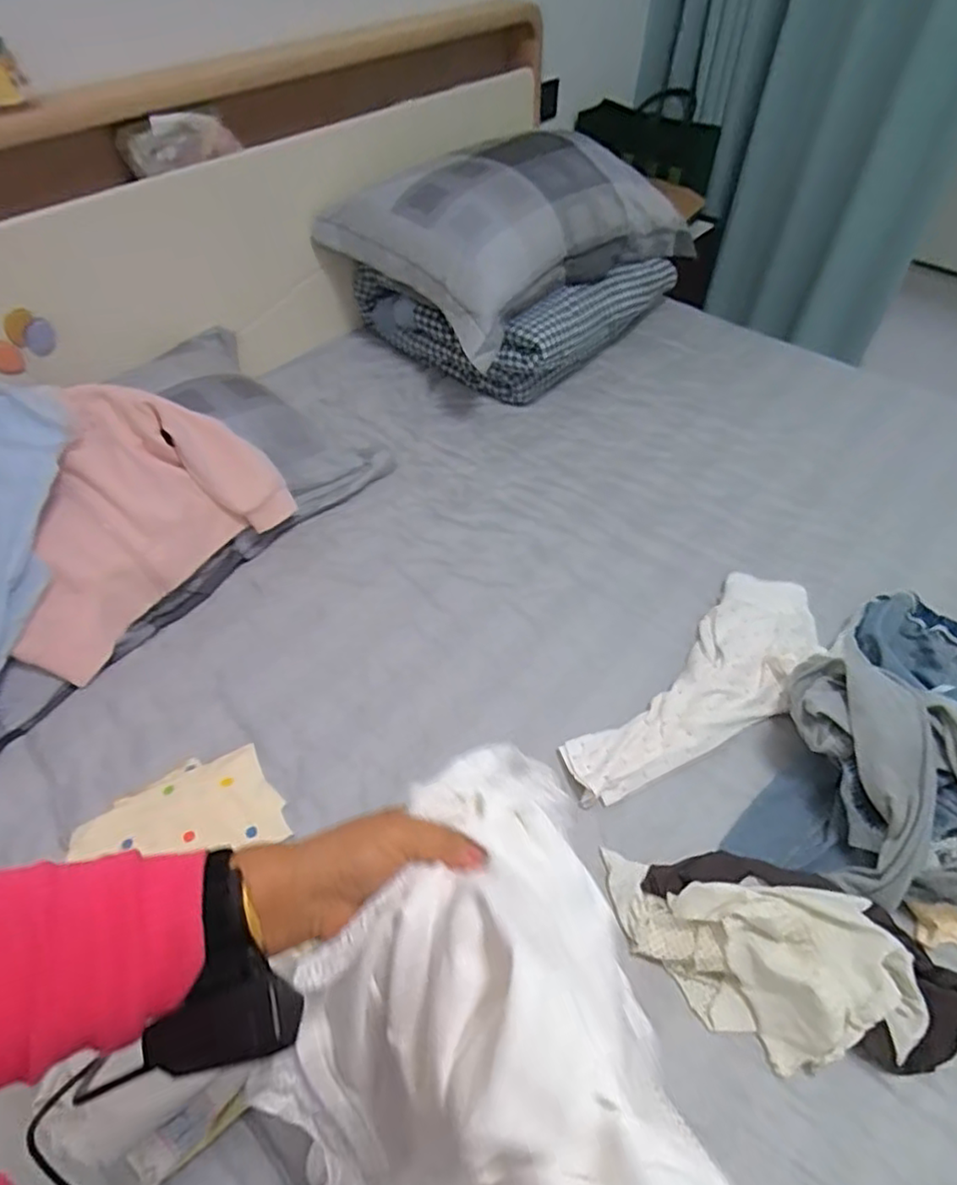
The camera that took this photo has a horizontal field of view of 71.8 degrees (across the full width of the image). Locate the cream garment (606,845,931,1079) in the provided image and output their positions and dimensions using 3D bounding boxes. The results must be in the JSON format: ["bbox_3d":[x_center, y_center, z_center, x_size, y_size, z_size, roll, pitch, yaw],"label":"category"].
[{"bbox_3d":[0.280,0.361,0.651,0.308,0.077,0.155,13,51,9],"label":"cream garment"}]

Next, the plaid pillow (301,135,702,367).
[{"bbox_3d":[0.094,-0.765,1.340,0.398,0.210,0.706,34,57,24],"label":"plaid pillow"}]

